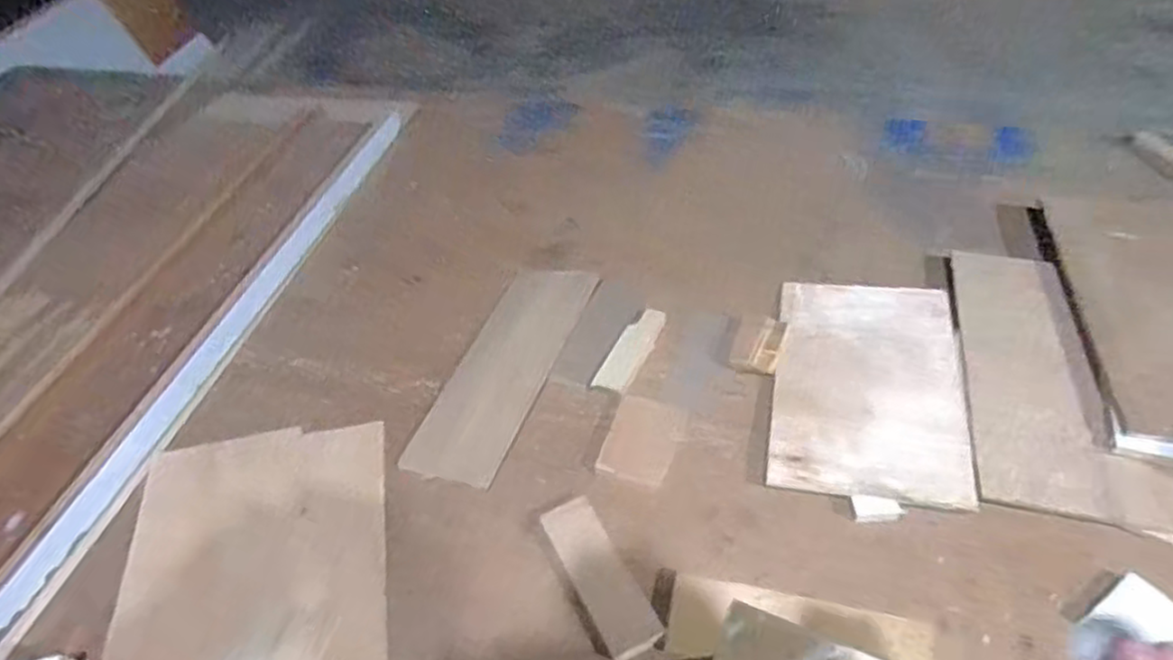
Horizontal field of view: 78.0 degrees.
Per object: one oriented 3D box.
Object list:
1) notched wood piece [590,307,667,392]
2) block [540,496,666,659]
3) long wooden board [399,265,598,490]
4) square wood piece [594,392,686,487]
[{"bbox_3d":[0.055,0.022,0.860,0.040,0.005,0.128,21,54,22],"label":"notched wood piece"},{"bbox_3d":[0.012,0.235,0.695,0.052,0.017,0.156,-24,51,-15],"label":"block"},{"bbox_3d":[-0.099,0.041,0.869,0.115,0.012,0.322,15,52,18],"label":"long wooden board"},{"bbox_3d":[0.062,0.119,0.796,0.075,0.010,0.104,12,51,16],"label":"square wood piece"}]

